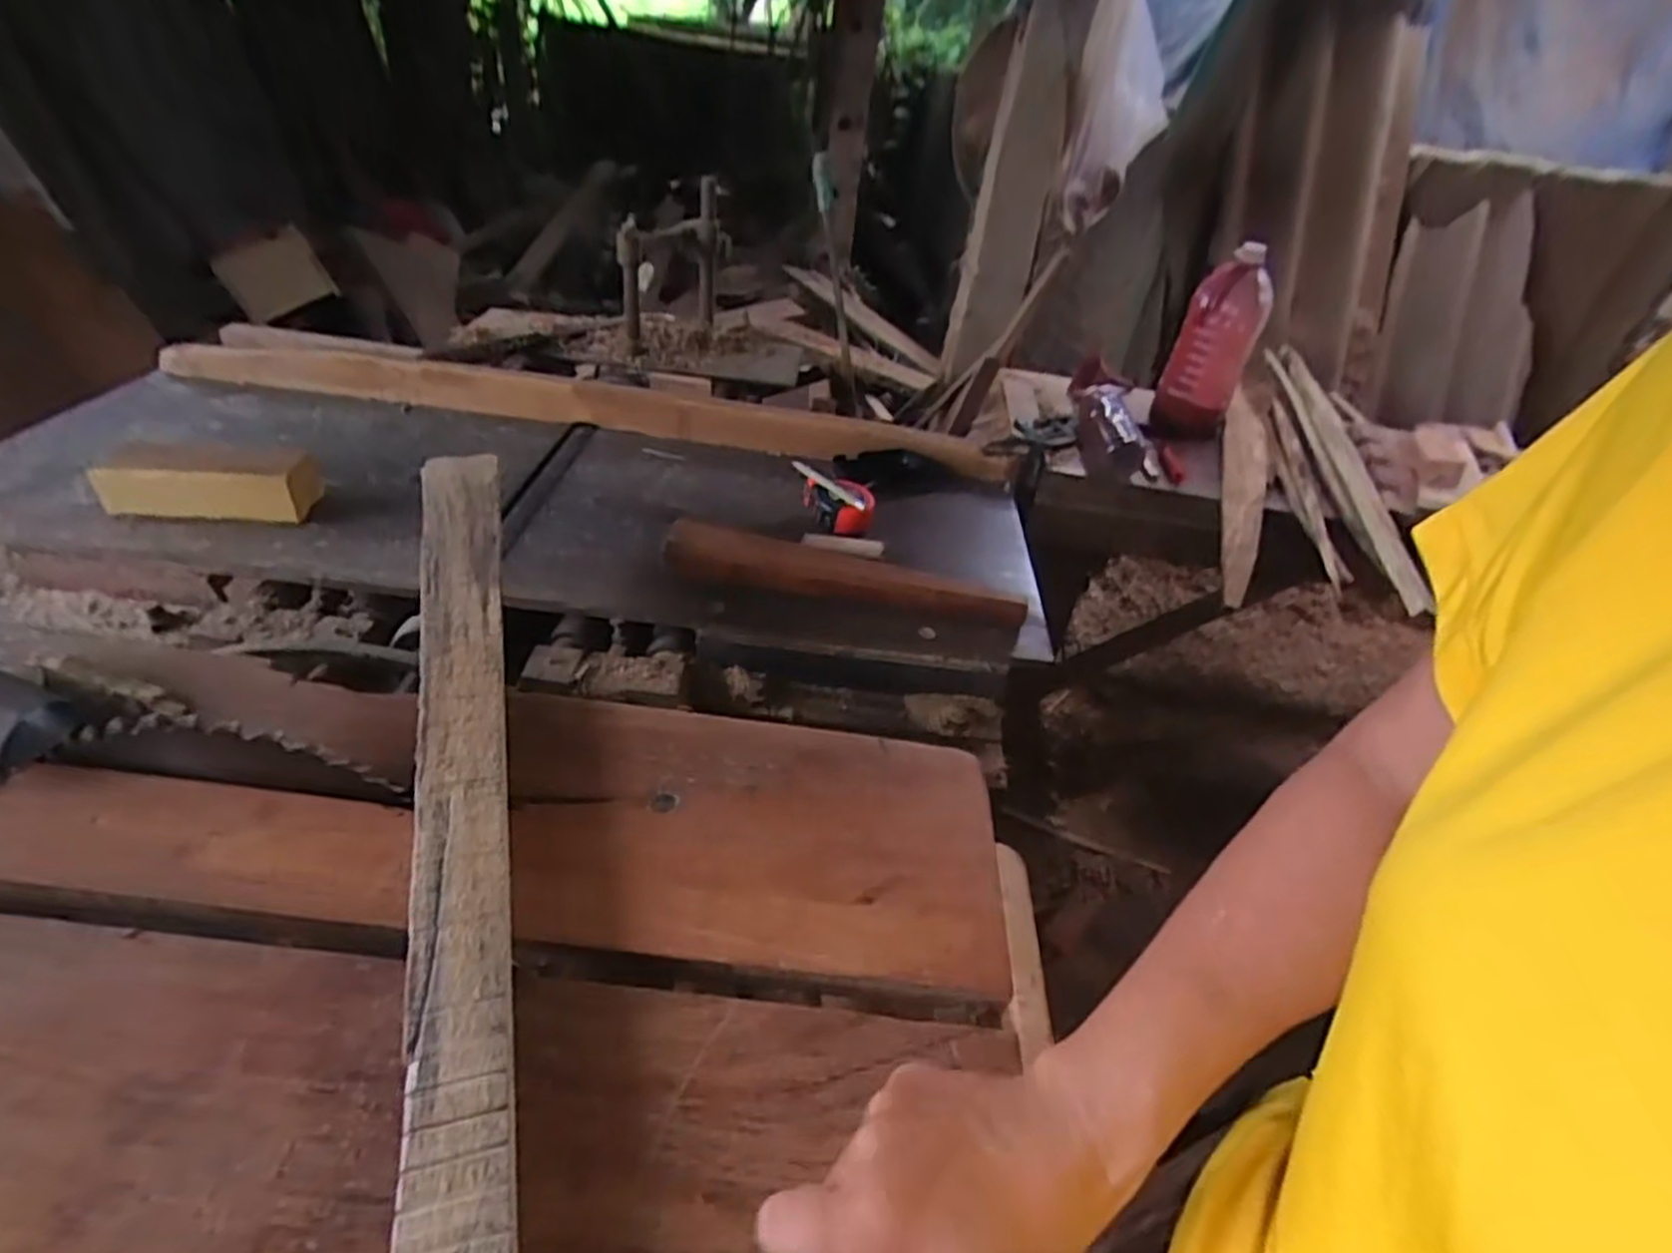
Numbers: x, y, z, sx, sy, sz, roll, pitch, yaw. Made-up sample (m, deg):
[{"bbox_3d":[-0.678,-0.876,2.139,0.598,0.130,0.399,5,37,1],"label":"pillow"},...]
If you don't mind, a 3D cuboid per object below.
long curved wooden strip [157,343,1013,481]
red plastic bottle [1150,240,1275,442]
[{"bbox_3d":[-0.313,-0.279,0.989,1.066,0.066,0.061,10,38,1],"label":"long curved wooden strip"},{"bbox_3d":[0.706,-0.526,1.485,0.132,0.318,0.158,23,40,16],"label":"red plastic bottle"}]

